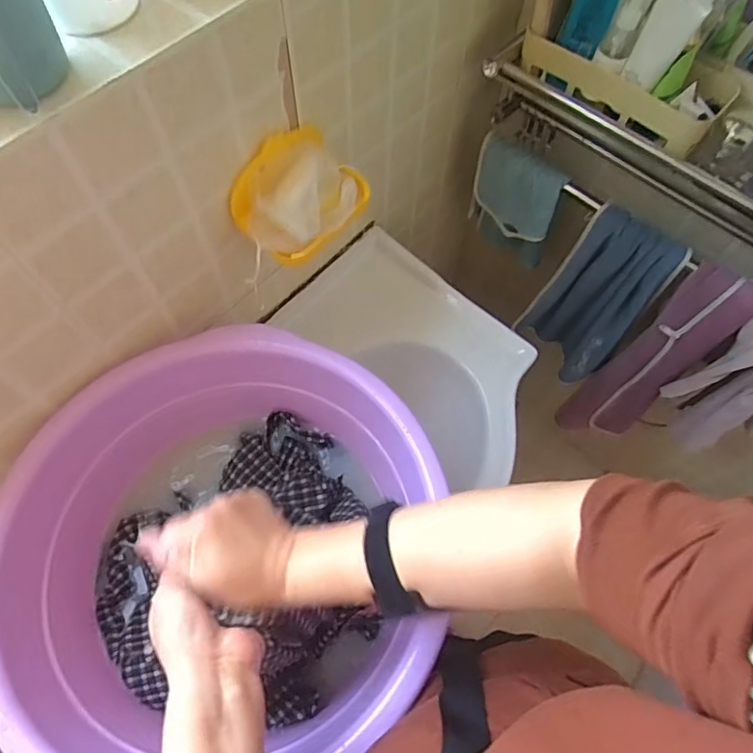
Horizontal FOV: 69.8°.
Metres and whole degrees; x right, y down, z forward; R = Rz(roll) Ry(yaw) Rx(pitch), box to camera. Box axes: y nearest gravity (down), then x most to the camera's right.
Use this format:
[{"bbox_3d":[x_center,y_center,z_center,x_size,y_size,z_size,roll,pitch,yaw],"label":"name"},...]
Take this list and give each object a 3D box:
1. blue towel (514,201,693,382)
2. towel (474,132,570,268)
[{"bbox_3d":[0.342,-0.121,0.873,0.156,0.325,0.062,37,69,15],"label":"blue towel"},{"bbox_3d":[0.222,-0.275,0.881,0.059,0.204,0.147,-35,70,-16],"label":"towel"}]

